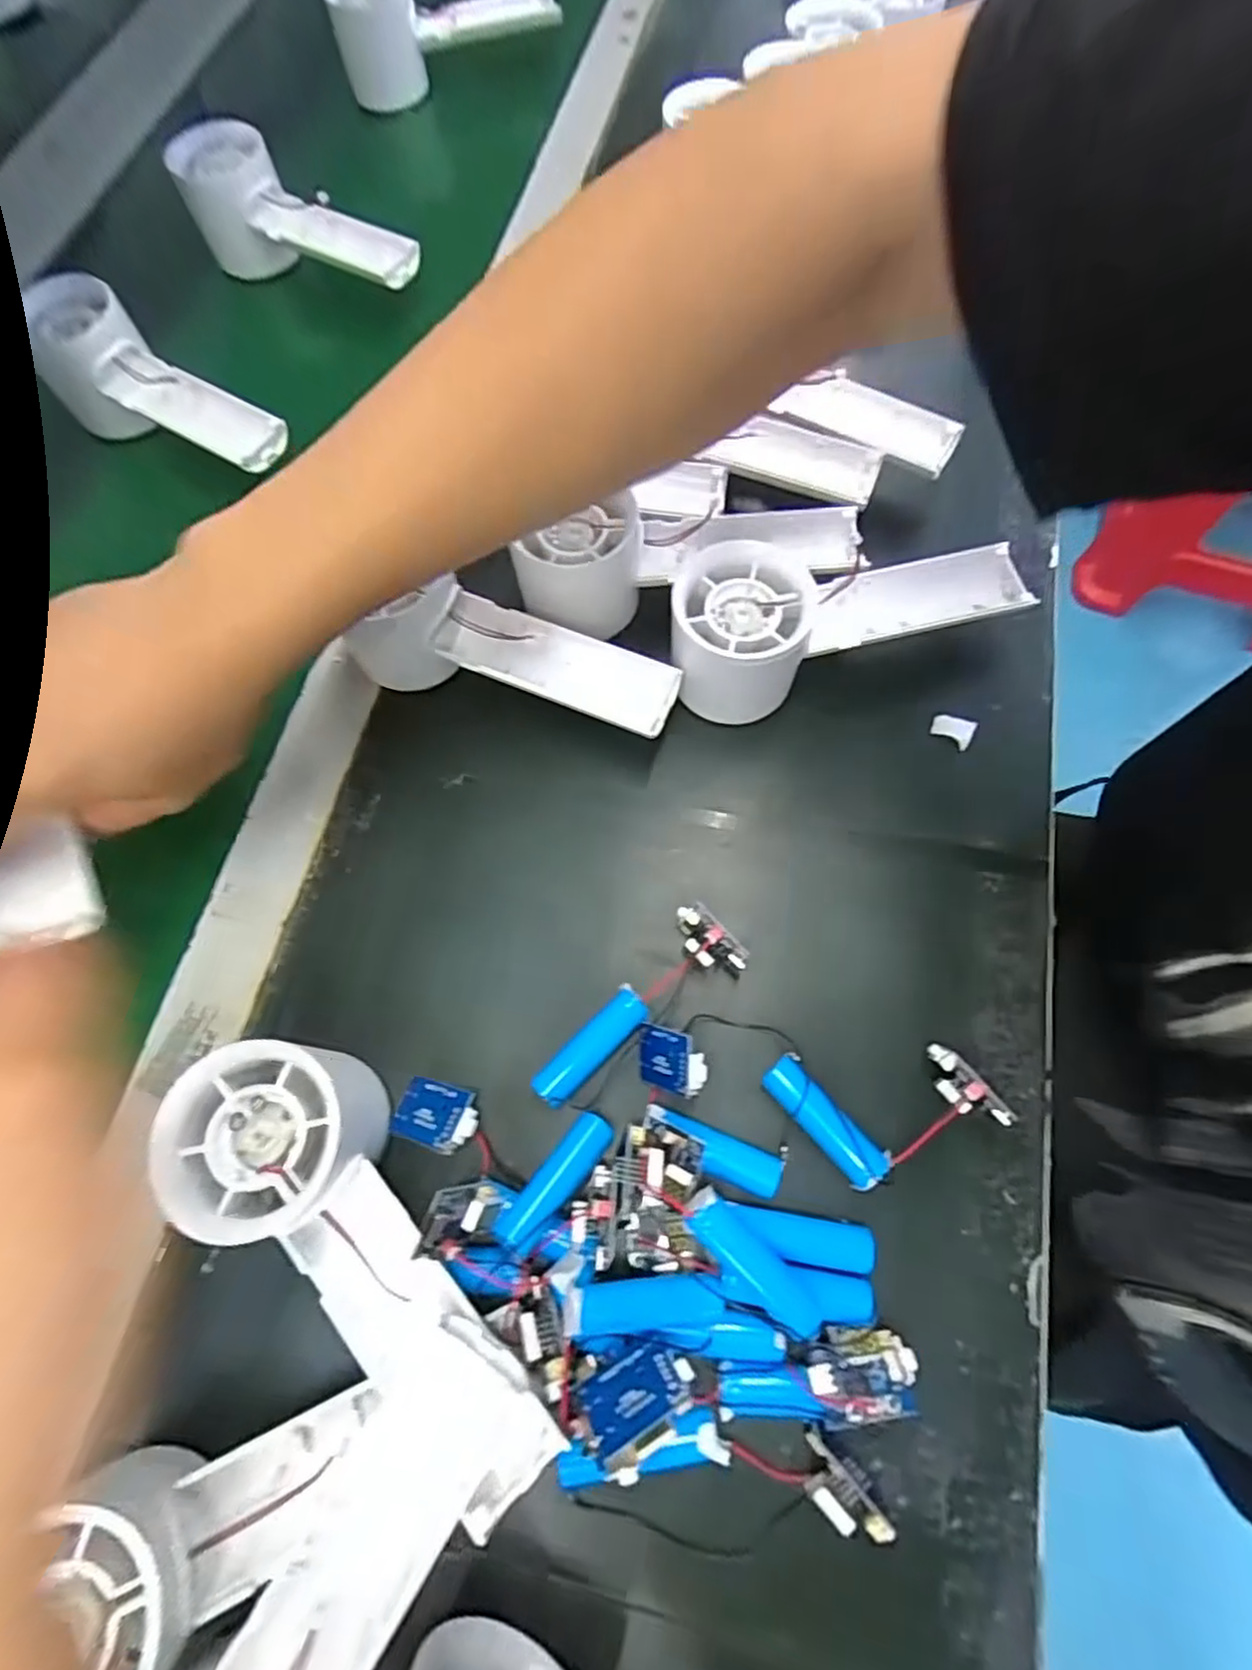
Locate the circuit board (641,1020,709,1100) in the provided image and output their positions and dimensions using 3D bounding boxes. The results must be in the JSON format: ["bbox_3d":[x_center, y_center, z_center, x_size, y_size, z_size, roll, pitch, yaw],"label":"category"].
[{"bbox_3d":[0.016,0.081,0.257,0.004,0.032,0.022,5,84,-38],"label":"circuit board"}]

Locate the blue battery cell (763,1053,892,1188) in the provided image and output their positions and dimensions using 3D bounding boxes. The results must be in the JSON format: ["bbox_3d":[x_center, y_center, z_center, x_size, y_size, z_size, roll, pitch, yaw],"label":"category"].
[{"bbox_3d":[0.071,0.103,0.257,0.016,0.013,0.050,-42,73,-13],"label":"blue battery cell"}]

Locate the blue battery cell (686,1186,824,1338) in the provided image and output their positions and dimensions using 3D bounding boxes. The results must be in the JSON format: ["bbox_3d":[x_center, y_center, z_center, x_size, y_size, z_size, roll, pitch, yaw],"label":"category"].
[{"bbox_3d":[0.041,0.137,0.229,0.050,0.019,0.014,43,76,16],"label":"blue battery cell"}]

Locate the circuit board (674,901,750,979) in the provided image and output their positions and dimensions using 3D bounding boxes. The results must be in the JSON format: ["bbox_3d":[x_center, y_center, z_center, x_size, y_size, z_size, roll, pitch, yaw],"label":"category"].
[{"bbox_3d":[0.032,0.042,0.278,0.015,0.019,0.033,-40,73,-12],"label":"circuit board"}]

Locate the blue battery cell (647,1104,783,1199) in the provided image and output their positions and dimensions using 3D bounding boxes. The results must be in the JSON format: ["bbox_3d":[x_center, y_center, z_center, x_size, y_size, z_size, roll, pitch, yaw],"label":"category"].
[{"bbox_3d":[0.031,0.114,0.258,0.050,0.017,0.015,19,71,9],"label":"blue battery cell"}]

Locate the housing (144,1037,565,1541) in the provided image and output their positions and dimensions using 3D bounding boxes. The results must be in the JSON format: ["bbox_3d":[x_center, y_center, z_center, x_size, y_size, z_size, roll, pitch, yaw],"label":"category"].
[{"bbox_3d":[-0.083,0.134,0.226,0.061,0.051,0.154,-37,72,-11],"label":"housing"}]

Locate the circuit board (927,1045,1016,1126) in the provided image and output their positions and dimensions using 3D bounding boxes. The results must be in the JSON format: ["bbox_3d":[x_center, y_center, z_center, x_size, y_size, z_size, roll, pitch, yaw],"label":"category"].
[{"bbox_3d":[0.120,0.091,0.255,0.011,0.022,0.033,-37,72,-11],"label":"circuit board"}]

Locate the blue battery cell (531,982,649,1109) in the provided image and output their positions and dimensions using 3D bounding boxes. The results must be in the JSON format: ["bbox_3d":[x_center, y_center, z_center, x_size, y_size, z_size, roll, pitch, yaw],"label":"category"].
[{"bbox_3d":[-0.012,0.081,0.271,0.015,0.018,0.050,42,76,16],"label":"blue battery cell"}]

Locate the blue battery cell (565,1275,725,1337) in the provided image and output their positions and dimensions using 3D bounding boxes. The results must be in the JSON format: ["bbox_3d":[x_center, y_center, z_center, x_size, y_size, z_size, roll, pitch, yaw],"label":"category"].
[{"bbox_3d":[0.005,0.146,0.222,0.049,0.011,0.012,7,68,-15],"label":"blue battery cell"}]

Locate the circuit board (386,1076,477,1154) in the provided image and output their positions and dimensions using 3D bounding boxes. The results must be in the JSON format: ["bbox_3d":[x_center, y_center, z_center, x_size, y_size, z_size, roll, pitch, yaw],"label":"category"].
[{"bbox_3d":[-0.069,0.101,0.258,0.033,0.004,0.022,3,55,27],"label":"circuit board"}]

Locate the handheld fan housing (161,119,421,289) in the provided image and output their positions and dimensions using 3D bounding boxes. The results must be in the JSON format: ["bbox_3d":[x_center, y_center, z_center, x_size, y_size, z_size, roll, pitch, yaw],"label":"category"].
[{"bbox_3d":[-0.200,-0.362,0.431,0.155,0.070,0.050,33,73,13],"label":"handheld fan housing"}]

